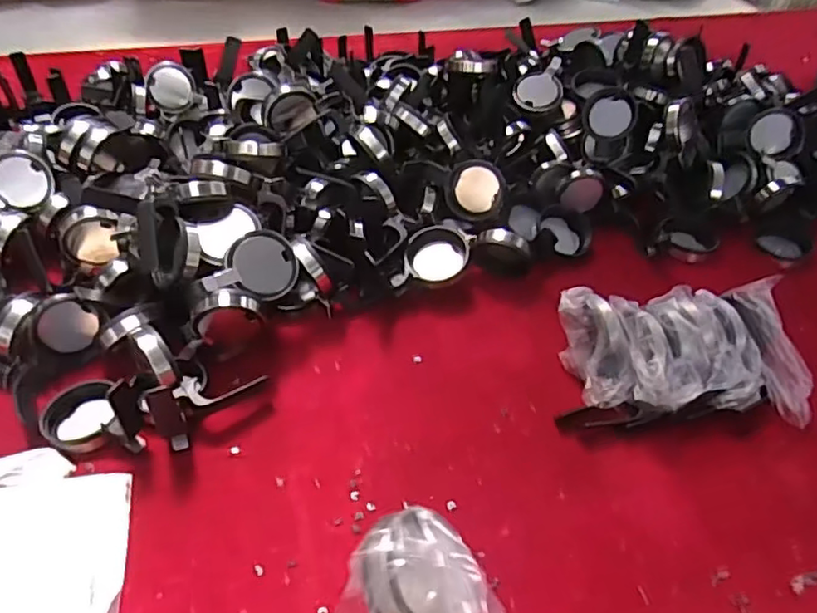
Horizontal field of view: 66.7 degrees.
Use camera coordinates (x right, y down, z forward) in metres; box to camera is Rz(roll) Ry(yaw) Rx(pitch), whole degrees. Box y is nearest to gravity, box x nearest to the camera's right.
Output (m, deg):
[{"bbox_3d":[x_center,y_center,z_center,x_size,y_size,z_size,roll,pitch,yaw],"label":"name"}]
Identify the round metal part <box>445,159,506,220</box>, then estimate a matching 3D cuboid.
[{"bbox_3d":[0.082,-0.143,0.758,0.070,0.068,0.015,-5,13,8],"label":"round metal part"}]

